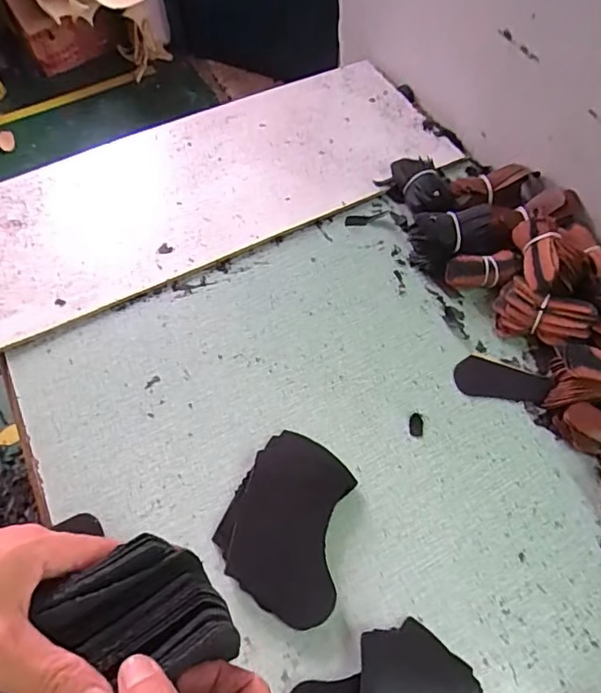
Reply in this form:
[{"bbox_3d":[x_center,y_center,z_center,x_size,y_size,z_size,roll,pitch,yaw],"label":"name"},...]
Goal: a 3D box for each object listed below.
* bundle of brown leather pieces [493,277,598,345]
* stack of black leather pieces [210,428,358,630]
[{"bbox_3d":[0.218,-0.027,0.481,0.078,0.042,0.044,32,65,18],"label":"bundle of brown leather pieces"},{"bbox_3d":[-0.007,0.133,0.401,0.094,0.017,0.124,20,62,12],"label":"stack of black leather pieces"}]

